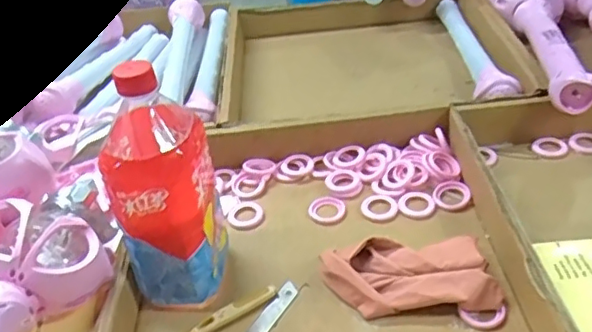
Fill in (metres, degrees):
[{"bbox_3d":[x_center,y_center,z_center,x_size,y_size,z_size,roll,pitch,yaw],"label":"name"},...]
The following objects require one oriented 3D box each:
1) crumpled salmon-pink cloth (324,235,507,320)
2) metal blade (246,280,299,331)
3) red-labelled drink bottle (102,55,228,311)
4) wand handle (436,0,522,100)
[{"bbox_3d":[0.097,0.097,0.522,0.143,0.028,0.069,-4,38,4],"label":"crumpled salmon-pink cloth"},{"bbox_3d":[-0.028,0.135,0.511,0.017,0.004,0.097,23,46,21],"label":"metal blade"},{"bbox_3d":[-0.110,0.015,0.502,0.083,0.205,0.096,-11,38,-5],"label":"red-labelled drink bottle"},{"bbox_3d":[0.238,-0.162,0.814,0.048,0.046,0.309,-5,38,3],"label":"wand handle"}]

